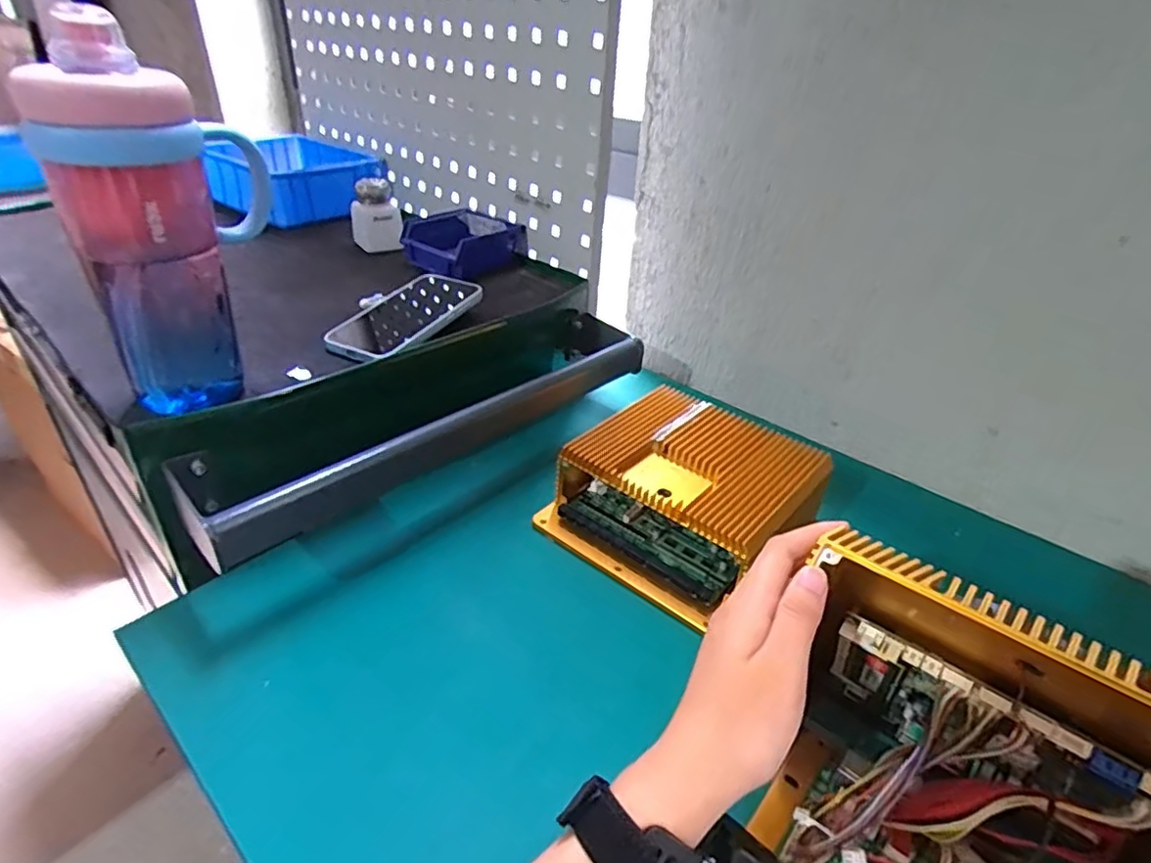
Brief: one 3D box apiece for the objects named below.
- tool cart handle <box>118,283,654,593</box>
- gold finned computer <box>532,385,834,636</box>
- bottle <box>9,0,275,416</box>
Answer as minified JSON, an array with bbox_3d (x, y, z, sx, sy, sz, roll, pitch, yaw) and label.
[{"bbox_3d":[-0.122,-0.032,0.580,0.114,0.090,0.468,30,42,34],"label":"tool cart handle"},{"bbox_3d":[0.094,0.052,0.547,0.179,0.076,0.181,27,41,32],"label":"gold finned computer"},{"bbox_3d":[-0.262,-0.124,0.419,0.112,0.253,0.087,-13,36,-22],"label":"bottle"}]

